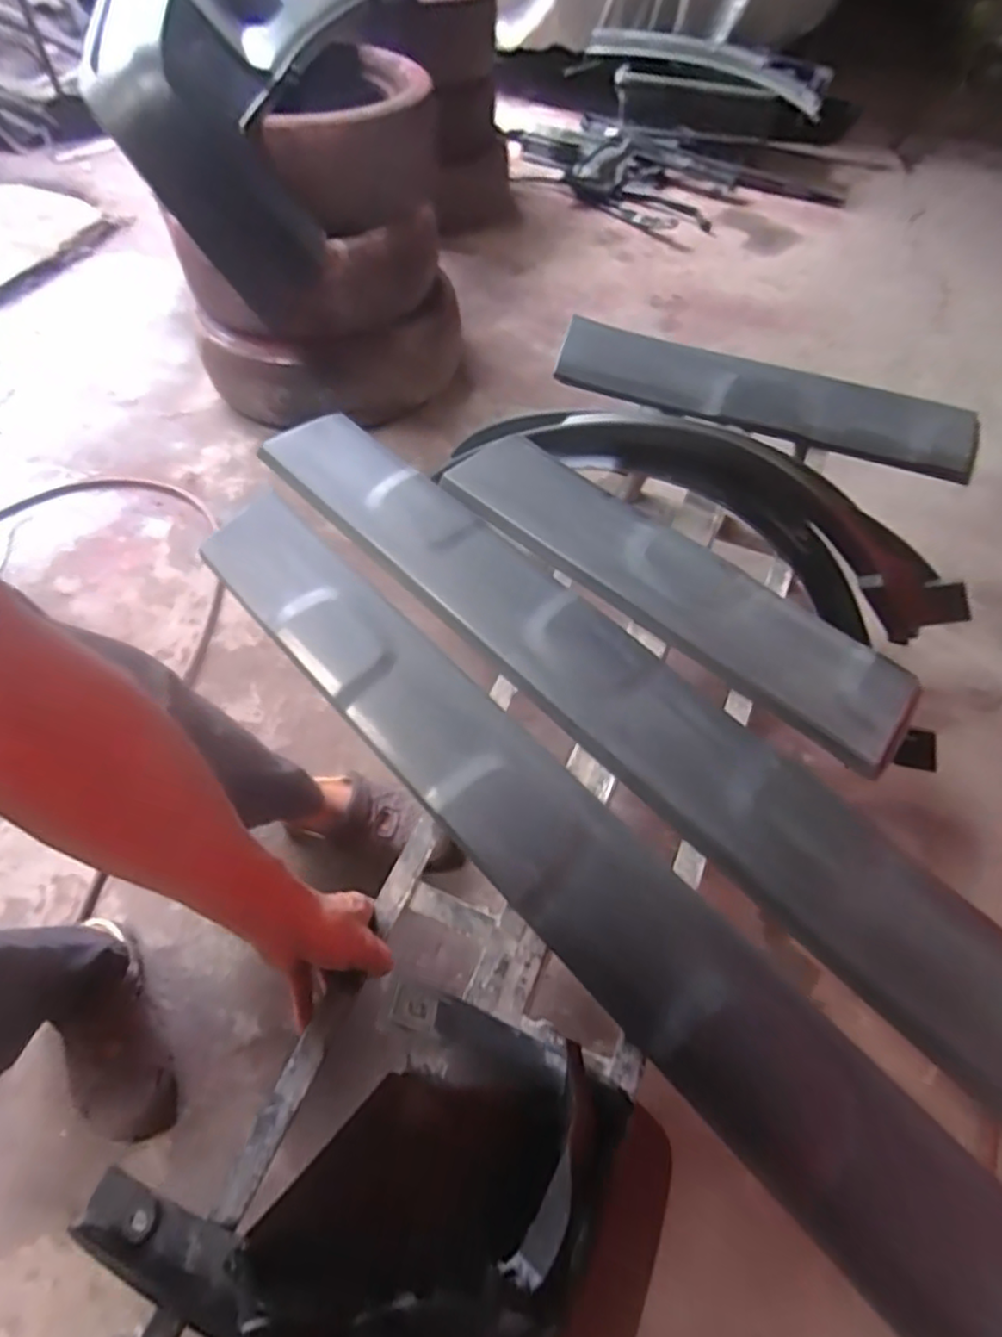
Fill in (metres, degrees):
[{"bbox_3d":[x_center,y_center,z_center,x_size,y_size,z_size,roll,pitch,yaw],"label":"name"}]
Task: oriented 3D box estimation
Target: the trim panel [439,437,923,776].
[{"bbox_3d":[0.196,-0.105,0.782,0.588,0.038,0.140,35,64,20],"label":"trim panel"}]

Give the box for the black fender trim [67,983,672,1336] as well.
[{"bbox_3d":[-0.082,0.357,0.457,0.363,0.090,0.238,20,58,12],"label":"black fender trim"}]

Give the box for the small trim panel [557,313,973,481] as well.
[{"bbox_3d":[0.366,-0.392,0.944,0.578,0.021,0.119,20,79,12],"label":"small trim panel"}]

